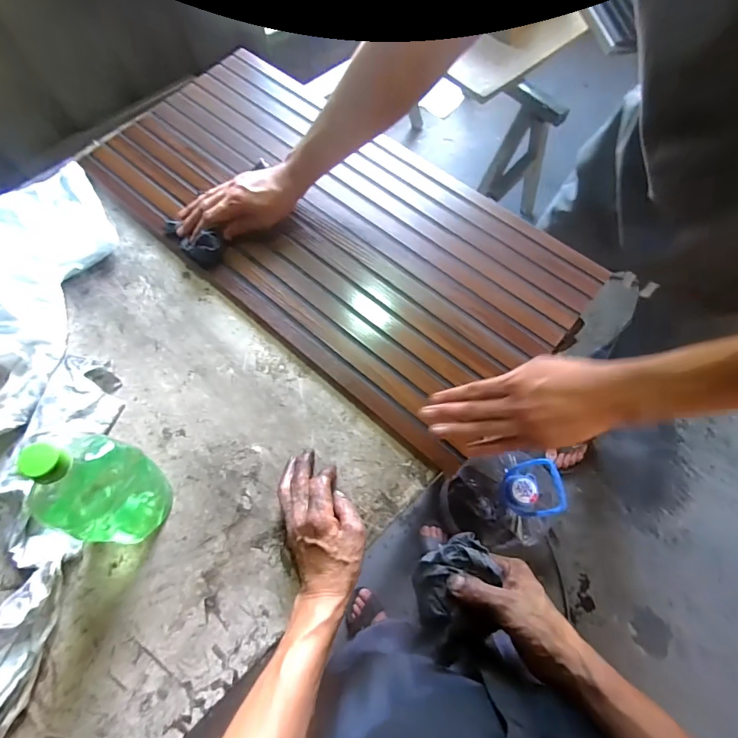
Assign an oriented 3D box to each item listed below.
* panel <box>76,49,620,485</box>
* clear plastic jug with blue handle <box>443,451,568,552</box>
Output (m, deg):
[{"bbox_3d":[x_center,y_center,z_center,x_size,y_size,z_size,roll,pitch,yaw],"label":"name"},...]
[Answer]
[{"bbox_3d":[-0.064,-0.225,0.638,0.732,0.019,0.353,40,75,13],"label":"panel"},{"bbox_3d":[0.297,0.305,1.004,0.202,0.375,0.174,14,69,5],"label":"clear plastic jug with blue handle"}]

